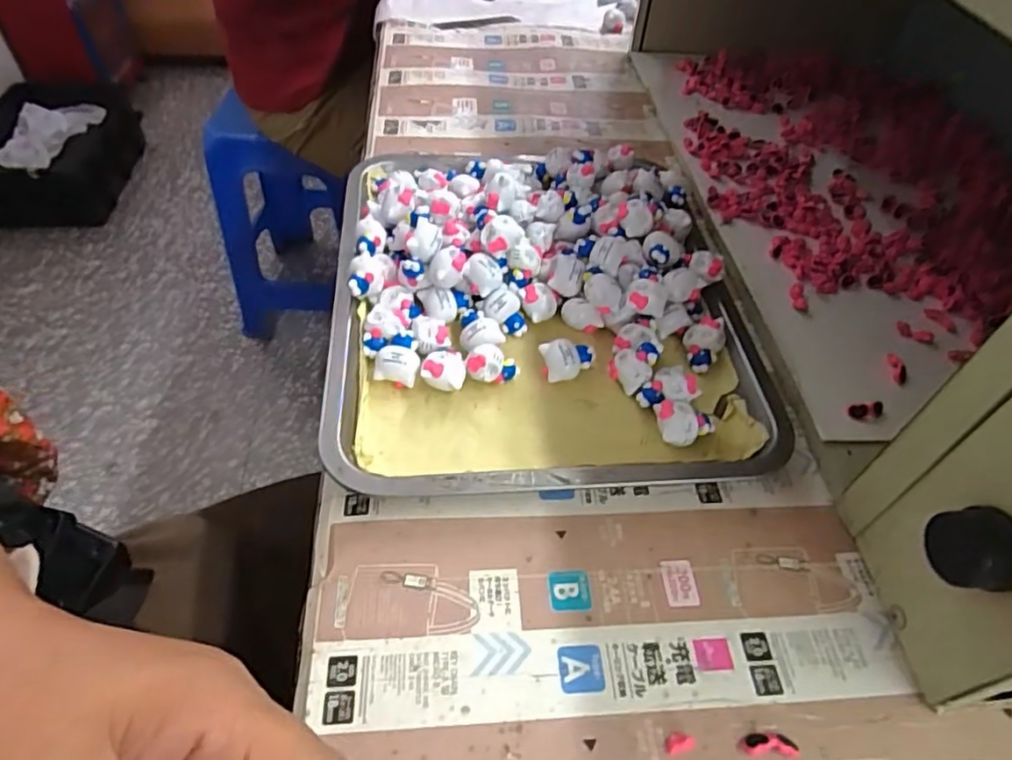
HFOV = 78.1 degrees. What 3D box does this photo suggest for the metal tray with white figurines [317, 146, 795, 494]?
[{"bbox_3d":[0.026,-0.064,0.413,0.266,0.047,0.303,-3,50,-5],"label":"metal tray with white figurines"}]

